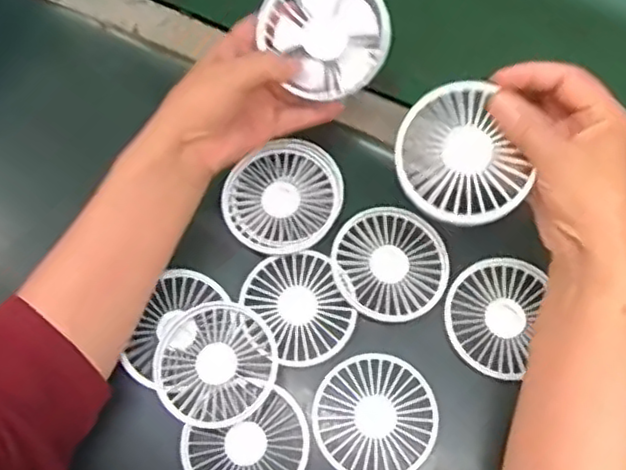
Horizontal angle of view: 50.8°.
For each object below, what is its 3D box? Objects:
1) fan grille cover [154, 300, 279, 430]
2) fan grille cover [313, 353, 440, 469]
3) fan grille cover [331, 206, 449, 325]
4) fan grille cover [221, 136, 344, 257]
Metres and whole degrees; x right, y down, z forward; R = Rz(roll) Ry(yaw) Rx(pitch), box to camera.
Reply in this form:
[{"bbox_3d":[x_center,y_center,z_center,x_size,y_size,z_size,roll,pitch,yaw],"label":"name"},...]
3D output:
[{"bbox_3d":[-0.070,0.093,0.478,0.085,0.018,0.087,39,77,13],"label":"fan grille cover"},{"bbox_3d":[0.044,0.129,0.467,0.085,0.004,0.084,-43,76,-12],"label":"fan grille cover"},{"bbox_3d":[0.059,0.021,0.500,0.086,0.006,0.086,43,78,14],"label":"fan grille cover"},{"bbox_3d":[-0.023,-0.029,0.511,0.091,0.015,0.083,-30,73,-8],"label":"fan grille cover"}]

